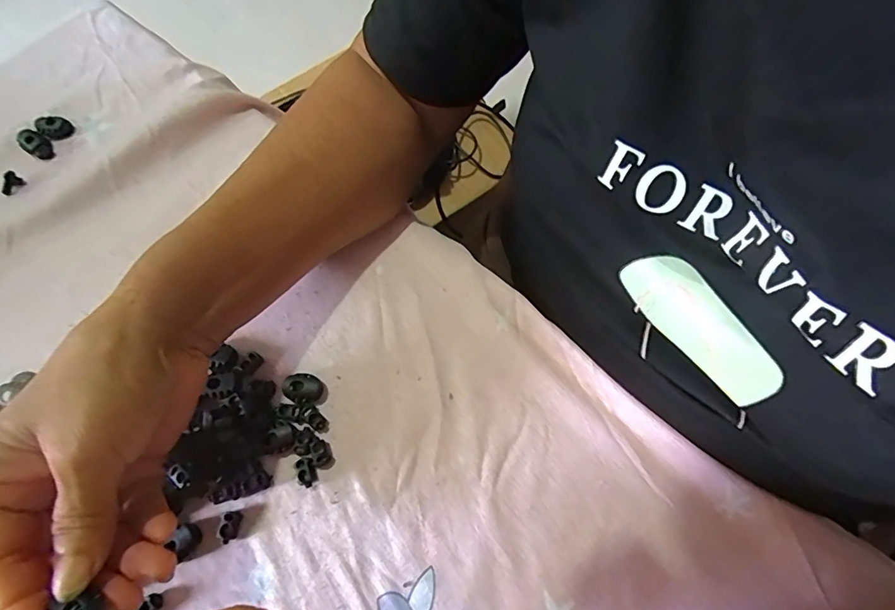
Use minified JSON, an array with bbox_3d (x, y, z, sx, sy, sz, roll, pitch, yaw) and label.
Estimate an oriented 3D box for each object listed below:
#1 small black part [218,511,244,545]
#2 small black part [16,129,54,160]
[{"bbox_3d":[-0.118,0.121,0.262,0.009,0.006,0.016,6,67,4],"label":"small black part"},{"bbox_3d":[-0.314,-0.123,0.365,0.027,0.012,0.017,34,72,14],"label":"small black part"}]

